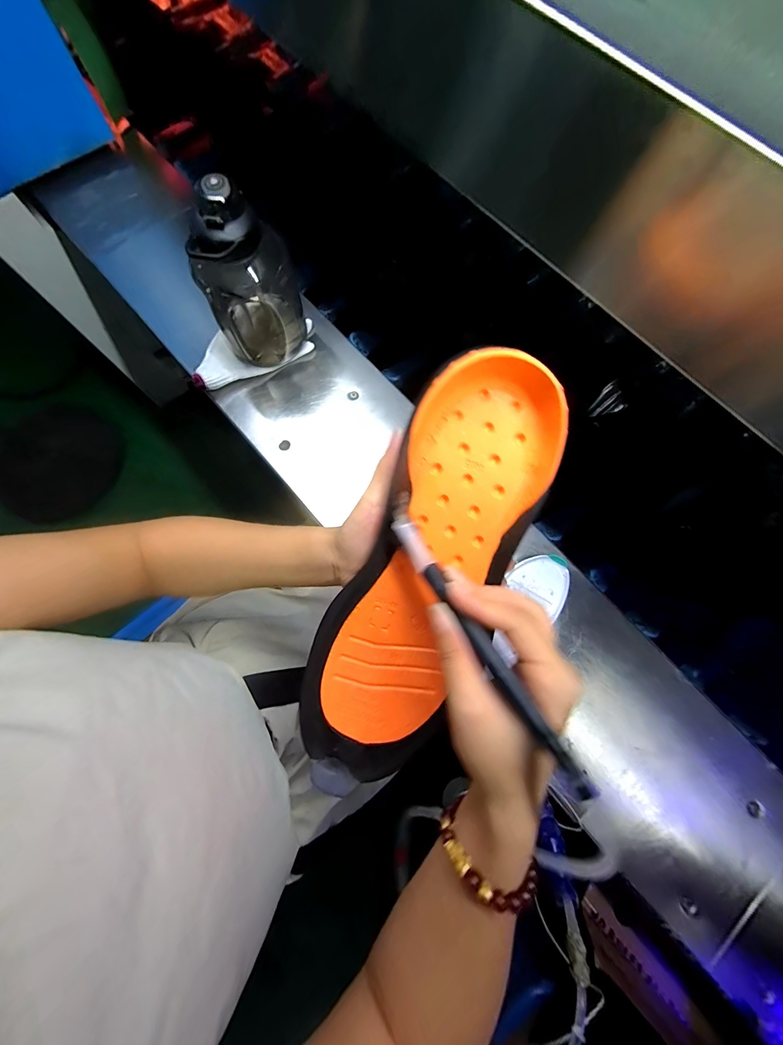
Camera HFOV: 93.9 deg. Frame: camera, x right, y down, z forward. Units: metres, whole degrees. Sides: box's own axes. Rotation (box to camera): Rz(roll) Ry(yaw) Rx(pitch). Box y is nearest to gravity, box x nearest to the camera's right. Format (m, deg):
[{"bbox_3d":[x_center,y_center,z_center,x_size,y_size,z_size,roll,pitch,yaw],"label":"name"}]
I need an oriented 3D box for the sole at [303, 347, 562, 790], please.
[{"bbox_3d":[0.022,0.038,0.253,0.100,0.030,0.297,26,98,5],"label":"sole"}]

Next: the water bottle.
[{"bbox_3d":[-0.193,-0.325,0.507,0.128,0.226,0.104,-26,78,-8],"label":"water bottle"}]

